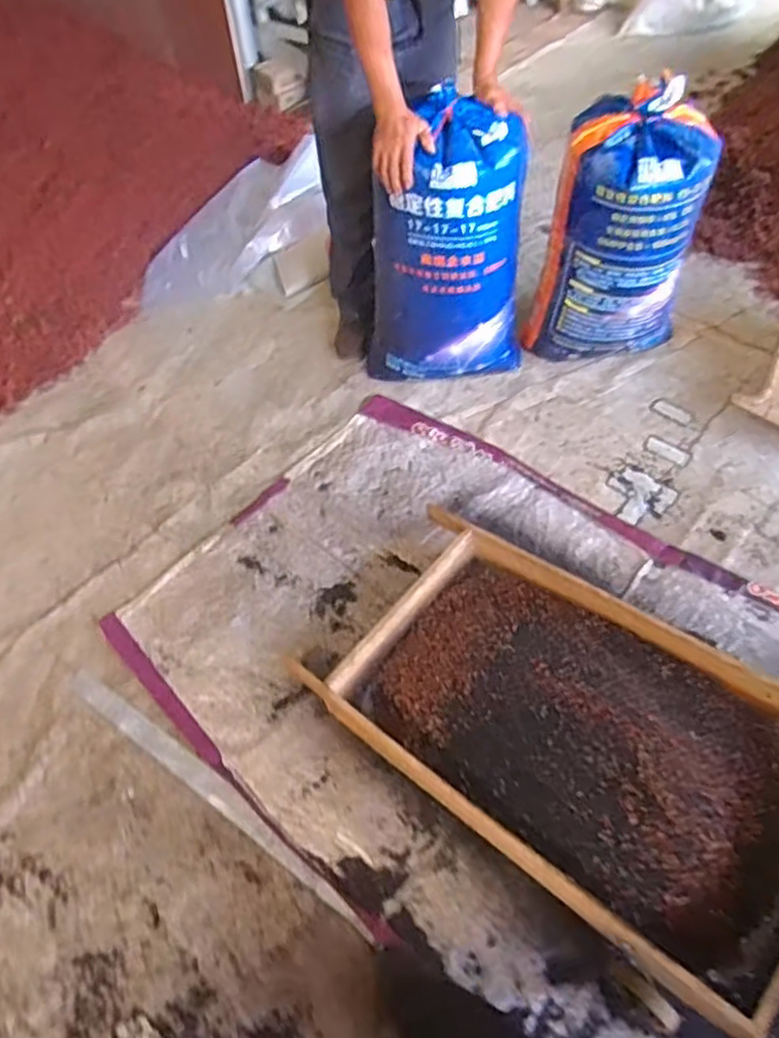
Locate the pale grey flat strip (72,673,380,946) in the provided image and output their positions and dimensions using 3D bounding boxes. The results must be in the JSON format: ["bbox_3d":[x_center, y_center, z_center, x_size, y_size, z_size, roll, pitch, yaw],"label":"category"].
[{"bbox_3d":[-0.345,0.526,1.313,0.795,0.008,0.046,30,68,21],"label":"pale grey flat strip"}]

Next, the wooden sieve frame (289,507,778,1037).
[{"bbox_3d":[0.312,0.364,1.231,0.888,0.117,0.494,28,61,33],"label":"wooden sieve frame"}]

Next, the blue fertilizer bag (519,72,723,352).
[{"bbox_3d":[0.555,-0.676,1.640,0.356,0.643,0.209,11,56,11],"label":"blue fertilizer bag"}]

